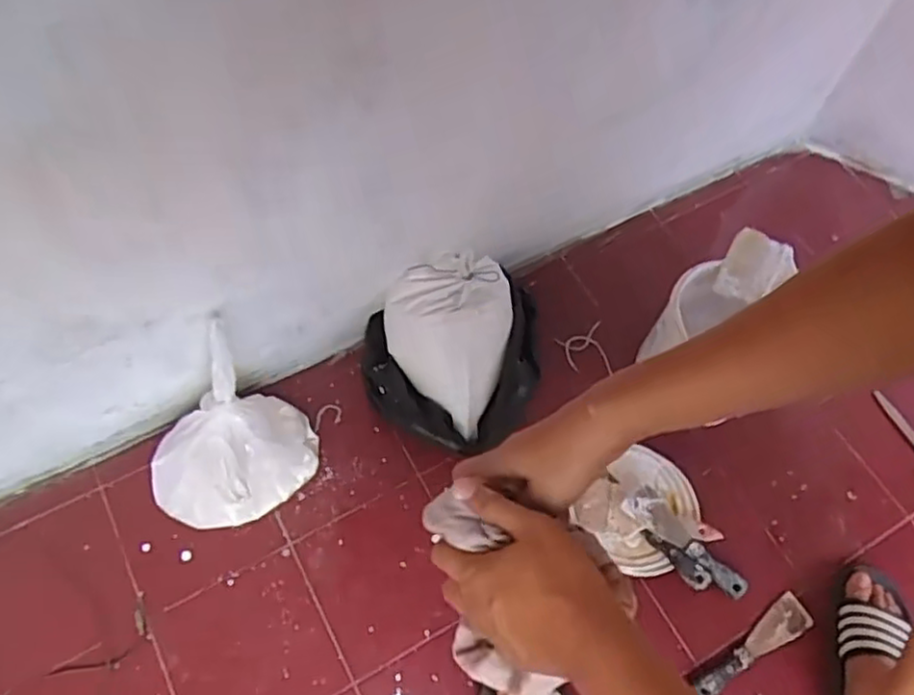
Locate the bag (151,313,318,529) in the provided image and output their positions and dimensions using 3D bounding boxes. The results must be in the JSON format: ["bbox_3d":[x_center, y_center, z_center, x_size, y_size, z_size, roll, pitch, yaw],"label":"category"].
[{"bbox_3d":[-0.303,0.132,0.918,0.171,0.191,0.213,37,67,15],"label":"bag"}]

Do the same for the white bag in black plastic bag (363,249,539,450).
[{"bbox_3d":[-0.003,0.010,1.010,0.261,0.155,0.257,1,63,-3],"label":"white bag in black plastic bag"}]

